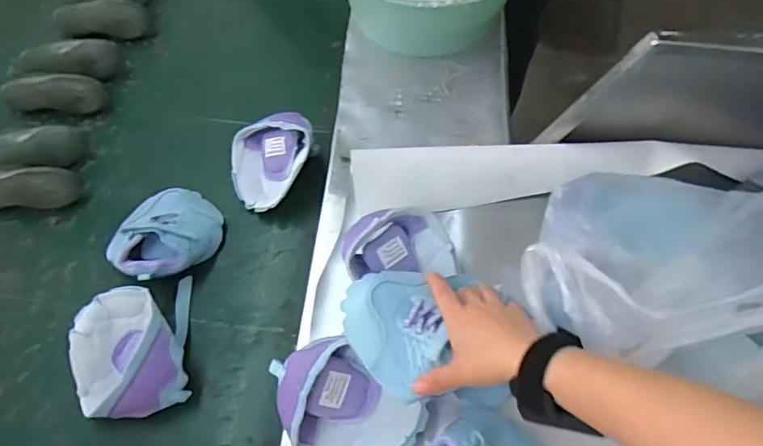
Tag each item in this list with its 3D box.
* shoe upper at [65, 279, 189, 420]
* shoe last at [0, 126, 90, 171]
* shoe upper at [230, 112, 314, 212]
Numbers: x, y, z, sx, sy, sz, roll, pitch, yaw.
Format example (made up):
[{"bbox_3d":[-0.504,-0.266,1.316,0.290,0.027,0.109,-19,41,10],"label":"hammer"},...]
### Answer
[{"bbox_3d":[-0.276,0.134,0.562,0.126,0.073,0.145,-11,61,-6],"label":"shoe upper"},{"bbox_3d":[-0.484,-0.100,0.704,0.147,0.042,0.055,-4,60,-4],"label":"shoe last"},{"bbox_3d":[-0.144,-0.085,0.691,0.116,0.067,0.124,-10,61,-7],"label":"shoe upper"}]

